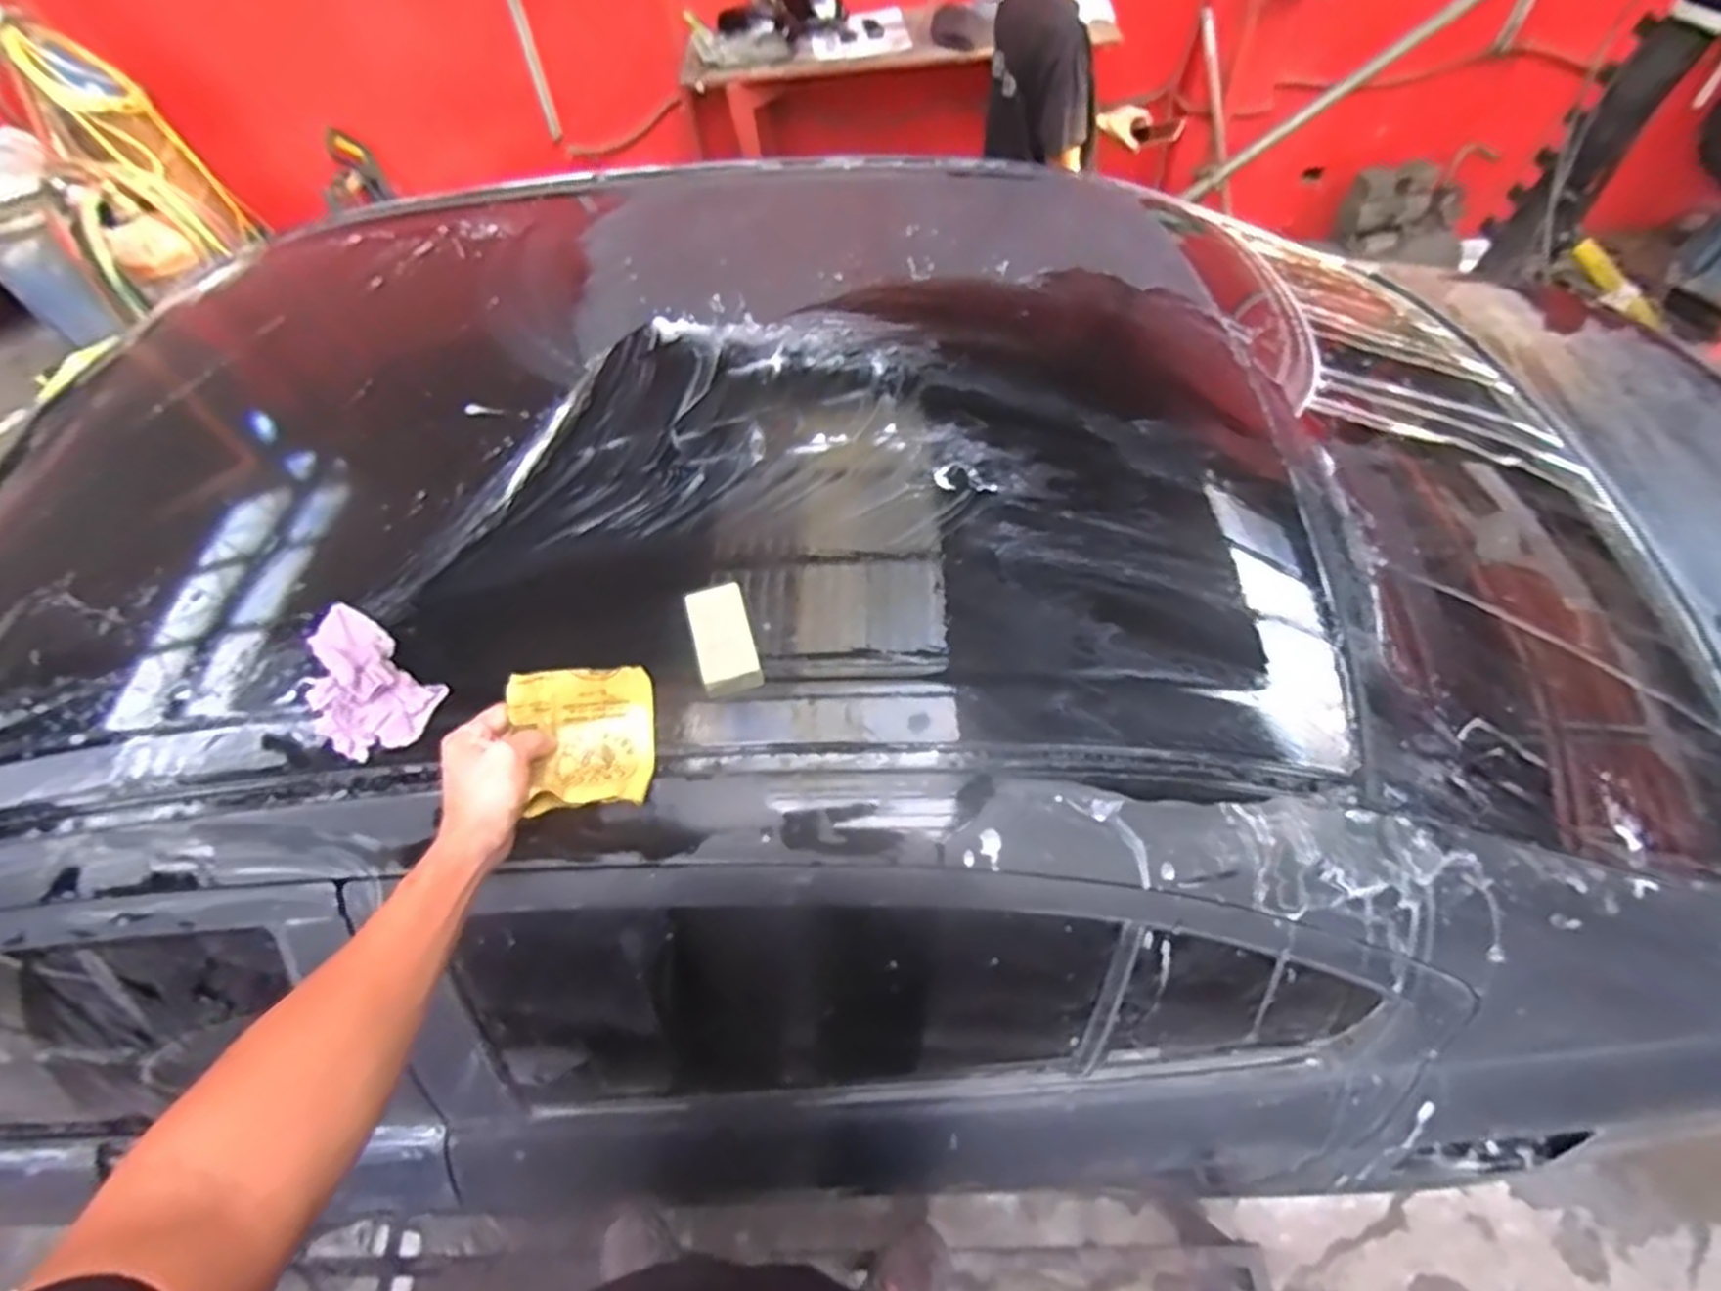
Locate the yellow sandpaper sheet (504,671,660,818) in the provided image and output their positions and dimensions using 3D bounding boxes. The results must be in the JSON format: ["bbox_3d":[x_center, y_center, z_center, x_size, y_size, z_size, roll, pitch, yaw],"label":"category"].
[{"bbox_3d":[-0.228,0.077,0.638,0.104,0.057,0.109,-10,56,-2],"label":"yellow sandpaper sheet"}]

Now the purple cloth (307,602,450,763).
[{"bbox_3d":[-0.458,0.031,0.701,0.164,0.033,0.093,33,65,23],"label":"purple cloth"}]

